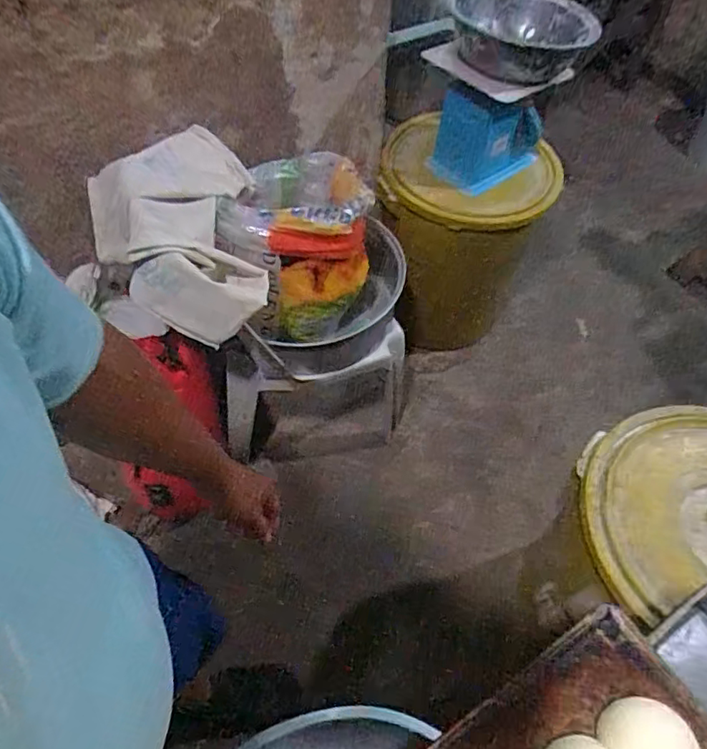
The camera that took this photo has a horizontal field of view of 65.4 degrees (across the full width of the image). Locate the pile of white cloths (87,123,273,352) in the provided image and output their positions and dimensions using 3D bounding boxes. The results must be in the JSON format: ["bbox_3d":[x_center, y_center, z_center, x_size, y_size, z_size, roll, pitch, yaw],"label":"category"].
[{"bbox_3d":[-0.300,-0.254,0.958,0.274,0.143,0.408,-16,58,-10],"label":"pile of white cloths"}]

